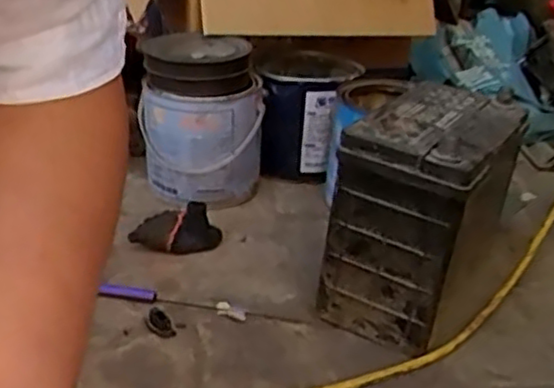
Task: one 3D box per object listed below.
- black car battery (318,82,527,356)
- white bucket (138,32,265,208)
[{"bbox_3d":[0.157,0.019,0.723,0.129,0.213,0.236,19,30,27],"label":"black car battery"},{"bbox_3d":[-0.109,-0.095,0.951,0.179,0.199,0.198,2,27,-5],"label":"white bucket"}]

